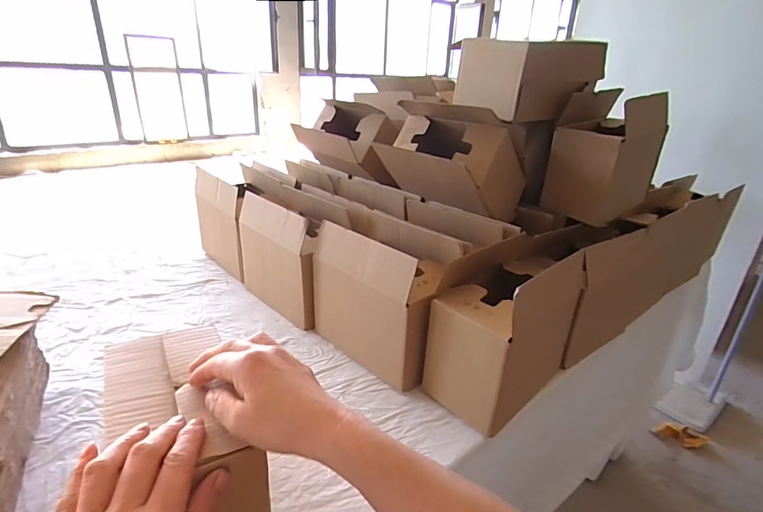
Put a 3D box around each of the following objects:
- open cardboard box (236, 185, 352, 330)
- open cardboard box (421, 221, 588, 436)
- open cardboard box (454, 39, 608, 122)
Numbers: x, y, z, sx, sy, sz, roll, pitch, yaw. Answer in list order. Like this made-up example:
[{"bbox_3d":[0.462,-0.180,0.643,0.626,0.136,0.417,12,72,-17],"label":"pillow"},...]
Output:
[{"bbox_3d":[-0.176,-0.011,0.851,0.123,0.203,0.237,-18,32,-38],"label":"open cardboard box"},{"bbox_3d":[0.201,0.098,0.654,0.265,0.193,0.128,-19,33,-41],"label":"open cardboard box"},{"bbox_3d":[0.297,-0.361,0.848,0.240,0.131,0.174,-13,29,-33],"label":"open cardboard box"}]

